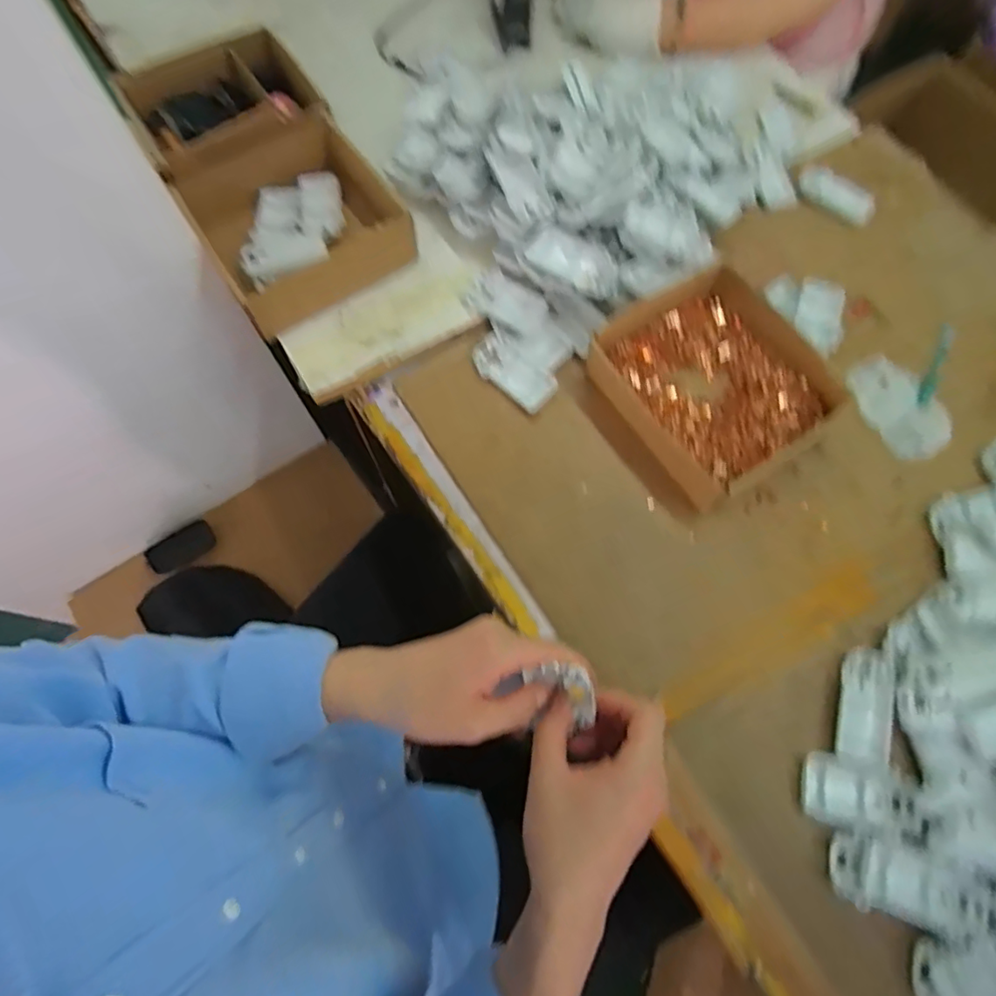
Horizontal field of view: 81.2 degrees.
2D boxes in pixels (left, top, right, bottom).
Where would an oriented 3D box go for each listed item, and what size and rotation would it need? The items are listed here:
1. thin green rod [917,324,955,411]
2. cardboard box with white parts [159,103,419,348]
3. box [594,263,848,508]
[{"bbox_3d":[0.490,-0.148,0.649,0.016,0.006,0.128,29,73,10],"label":"thin green rod"},{"bbox_3d":[-0.229,-0.317,0.659,0.203,0.082,0.205,-32,73,-11],"label":"cardboard box with white parts"},{"bbox_3d":[0.224,-0.121,0.603,0.207,0.056,0.207,-33,74,-11],"label":"box"}]

